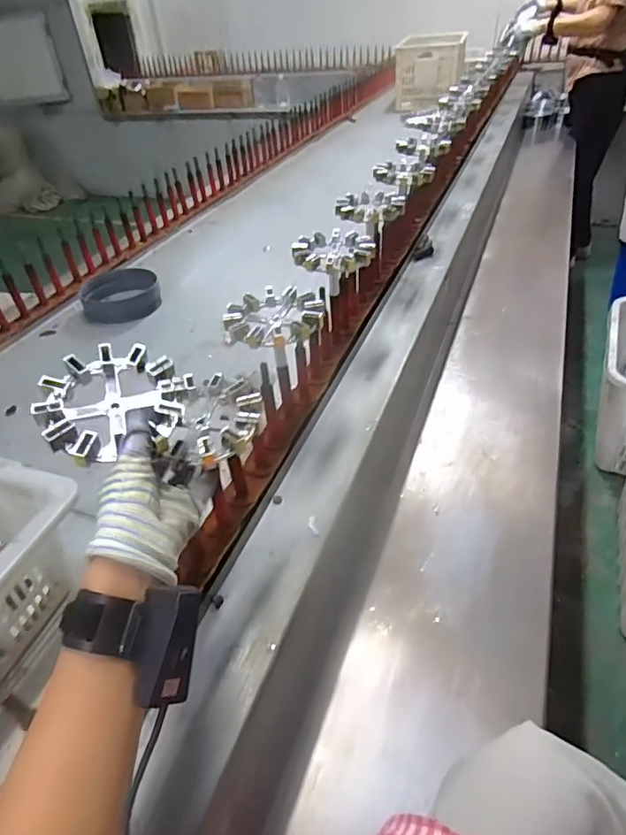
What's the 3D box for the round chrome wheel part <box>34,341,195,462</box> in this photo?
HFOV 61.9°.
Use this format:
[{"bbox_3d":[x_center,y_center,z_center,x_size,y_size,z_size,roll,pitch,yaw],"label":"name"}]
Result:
[{"bbox_3d":[-0.180,-0.016,0.462,0.116,0.027,0.125,6,50,-7],"label":"round chrome wheel part"}]

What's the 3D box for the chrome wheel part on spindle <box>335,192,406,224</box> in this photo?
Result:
[{"bbox_3d":[0.107,-0.392,0.960,0.123,0.032,0.113,1,41,9],"label":"chrome wheel part on spindle"}]

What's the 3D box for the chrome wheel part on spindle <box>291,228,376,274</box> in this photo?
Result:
[{"bbox_3d":[0.031,-0.256,0.804,0.113,0.024,0.127,-30,46,-24],"label":"chrome wheel part on spindle"}]

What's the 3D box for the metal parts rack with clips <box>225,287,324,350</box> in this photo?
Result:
[{"bbox_3d":[-0.050,-0.129,0.665,0.119,0.021,0.124,-4,41,3],"label":"metal parts rack with clips"}]

